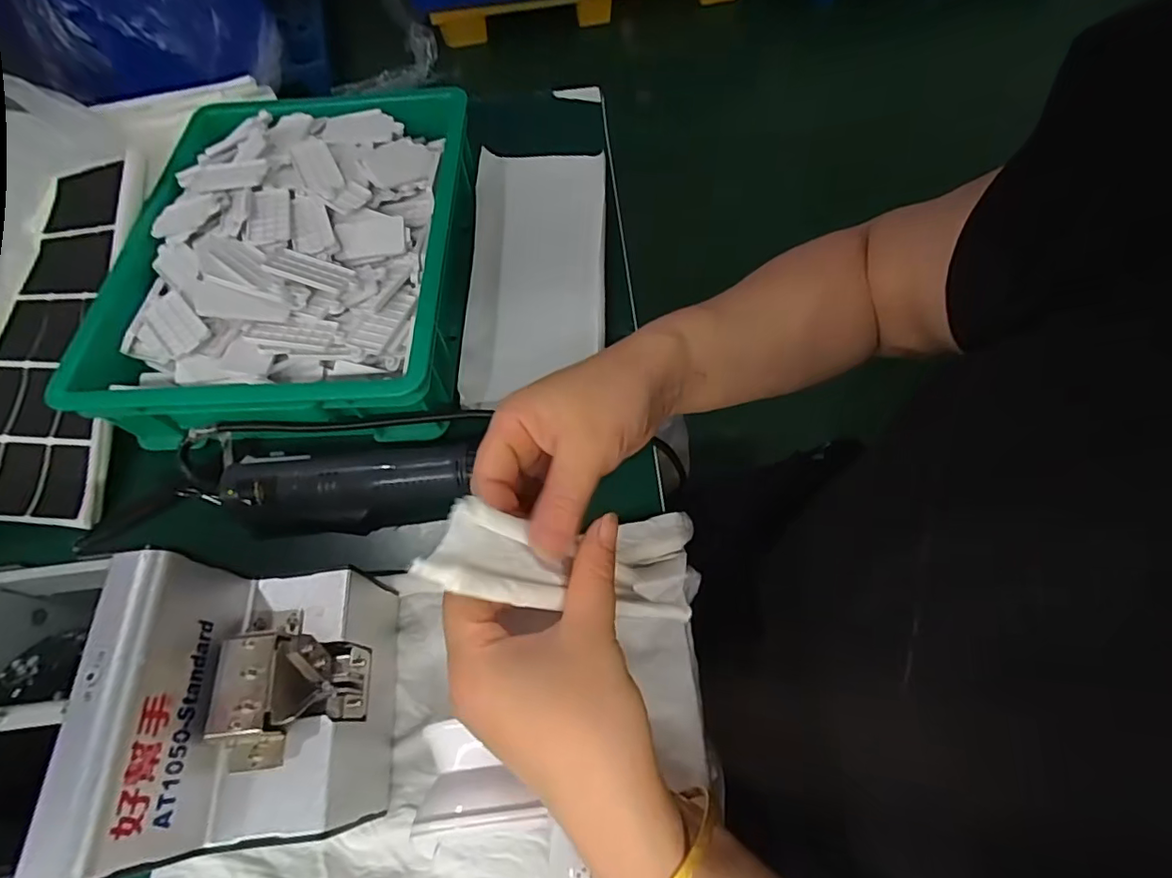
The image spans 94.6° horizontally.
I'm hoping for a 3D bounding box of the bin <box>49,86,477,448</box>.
[{"bbox_3d":[-0.239,-0.159,0.458,0.271,0.077,0.342,-4,64,1],"label":"bin"}]

